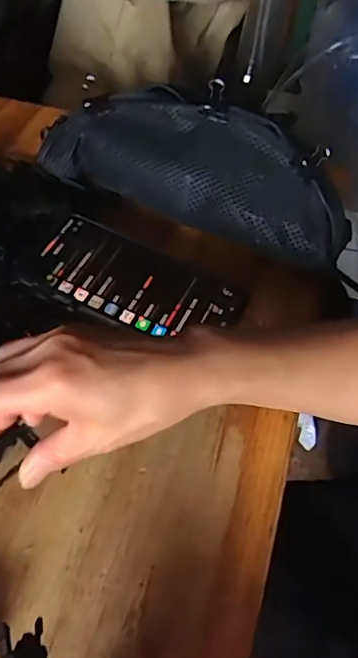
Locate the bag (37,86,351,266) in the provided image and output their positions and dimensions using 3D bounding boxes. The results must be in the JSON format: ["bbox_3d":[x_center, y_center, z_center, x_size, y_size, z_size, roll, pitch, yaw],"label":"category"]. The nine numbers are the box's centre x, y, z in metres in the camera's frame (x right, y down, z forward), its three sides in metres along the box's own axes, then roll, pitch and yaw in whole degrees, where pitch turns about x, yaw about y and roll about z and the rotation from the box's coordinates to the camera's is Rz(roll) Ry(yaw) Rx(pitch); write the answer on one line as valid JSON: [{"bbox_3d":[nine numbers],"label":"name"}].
[{"bbox_3d":[0.012,-0.139,0.467,0.271,0.071,0.072,21,53,13],"label":"bag"}]

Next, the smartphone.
[{"bbox_3d":[-0.031,-0.035,0.430,0.155,0.008,0.077,22,56,8],"label":"smartphone"}]

